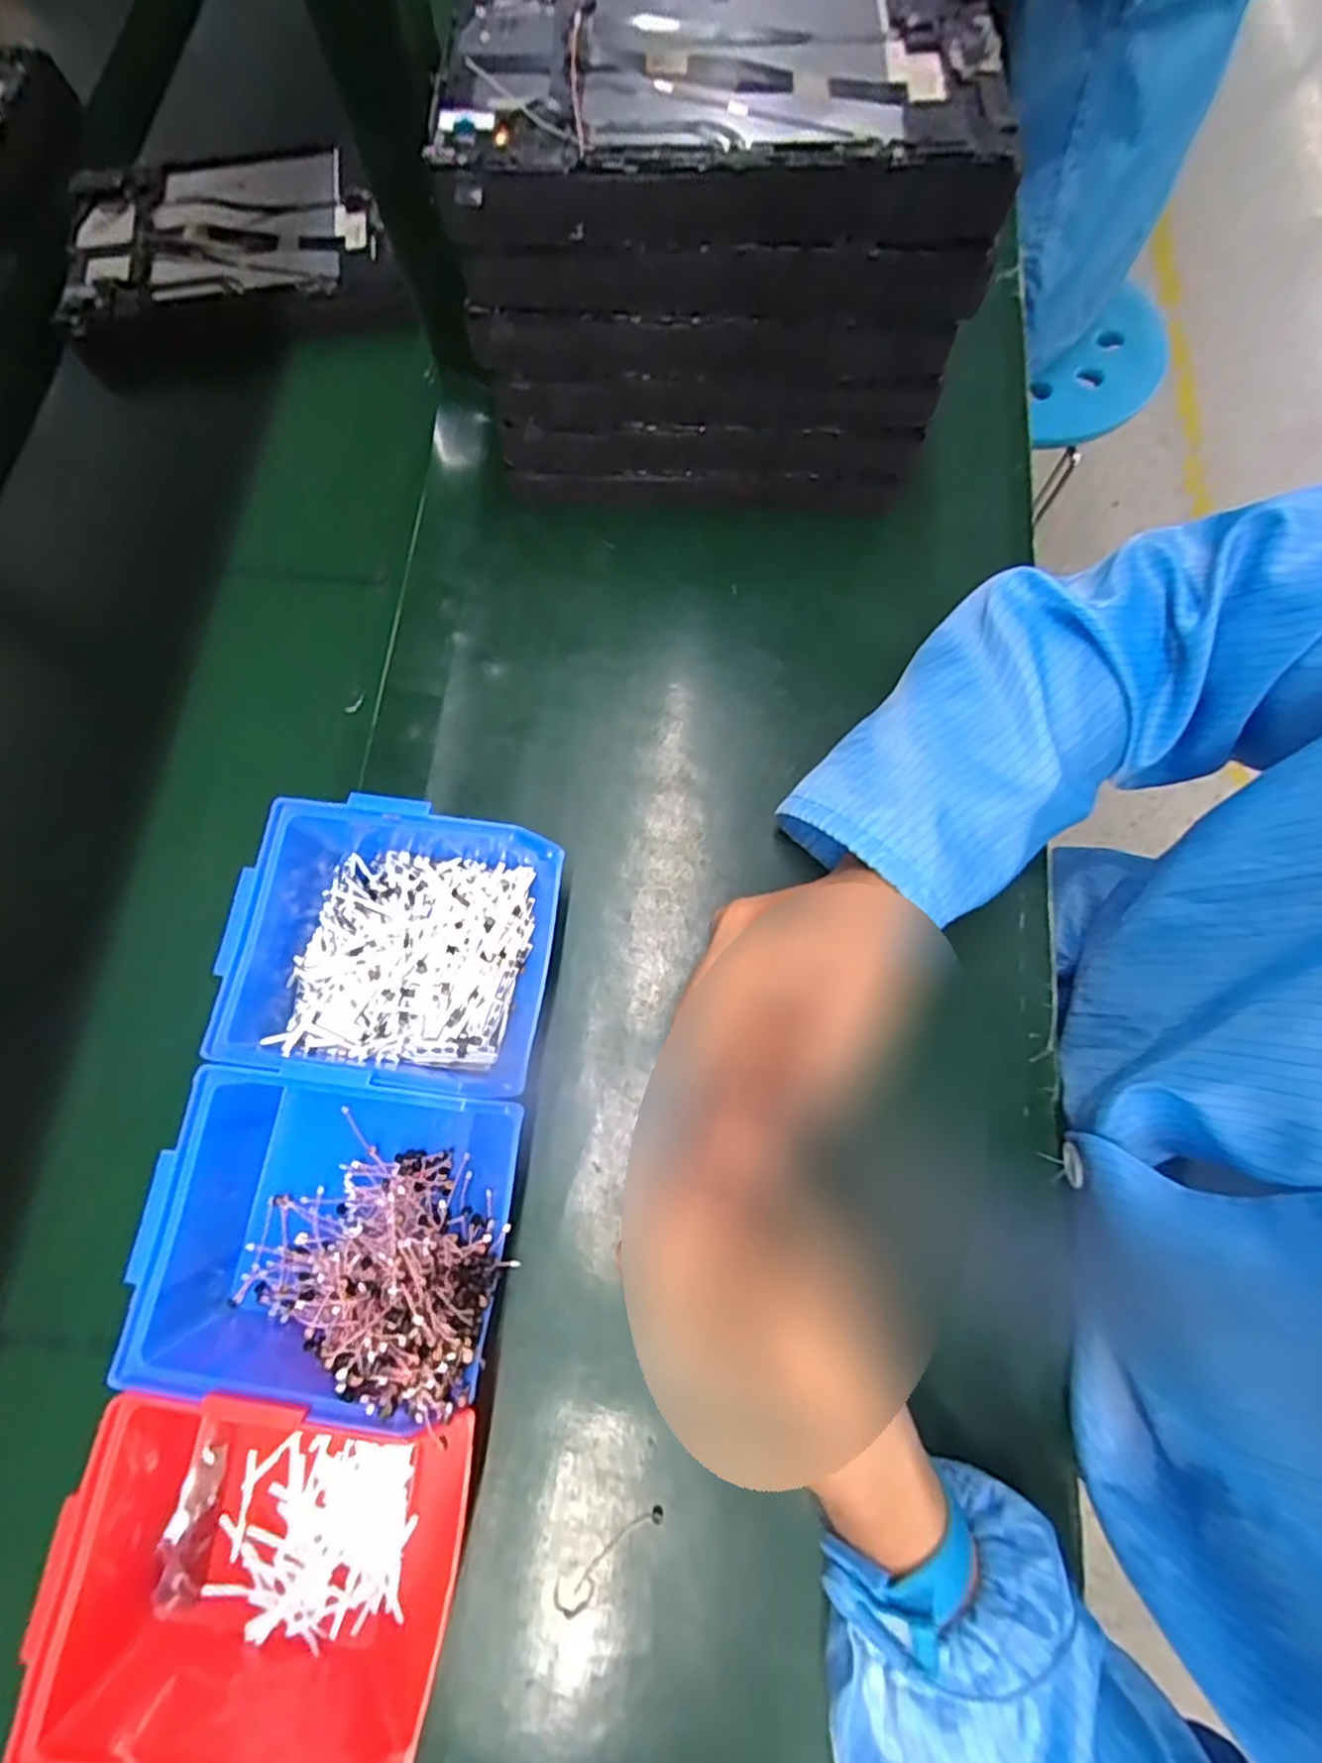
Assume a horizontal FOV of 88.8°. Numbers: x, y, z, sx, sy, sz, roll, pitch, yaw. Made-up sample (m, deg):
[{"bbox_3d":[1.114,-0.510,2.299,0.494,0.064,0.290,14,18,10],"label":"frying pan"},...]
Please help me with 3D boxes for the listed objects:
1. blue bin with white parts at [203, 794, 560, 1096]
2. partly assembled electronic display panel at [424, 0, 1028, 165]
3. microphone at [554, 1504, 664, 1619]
[{"bbox_3d":[-0.130,0.034,0.333,0.147,0.066,0.131,6,76,1],"label":"blue bin with white parts"},{"bbox_3d":[0.029,-0.377,0.303,0.246,0.020,0.167,-1,76,-1],"label":"partly assembled electronic display panel"},{"bbox_3d":[-0.022,0.299,0.297,0.057,0.004,0.014,-36,78,-9],"label":"microphone"}]

